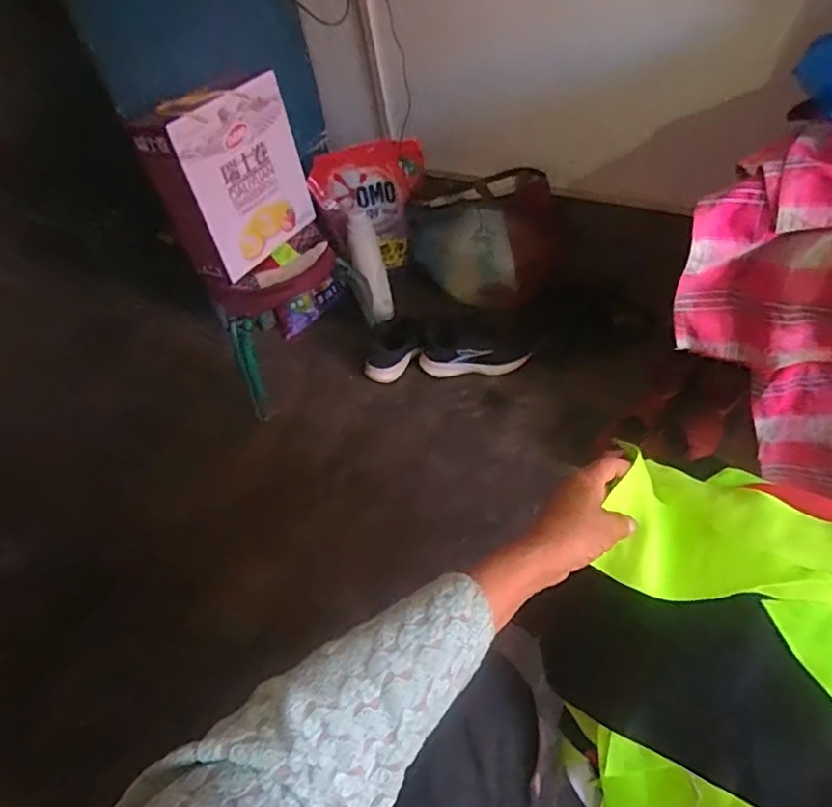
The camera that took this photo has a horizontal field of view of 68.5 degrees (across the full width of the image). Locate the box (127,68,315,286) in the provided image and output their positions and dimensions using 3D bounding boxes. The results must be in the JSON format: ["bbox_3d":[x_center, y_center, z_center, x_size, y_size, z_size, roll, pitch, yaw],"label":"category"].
[{"bbox_3d":[-0.313,-0.391,1.052,0.085,0.269,0.264,17,52,24],"label":"box"}]

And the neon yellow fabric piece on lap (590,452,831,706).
[{"bbox_3d":[0.310,0.131,0.483,0.216,0.051,0.293,-38,55,-26],"label":"neon yellow fabric piece on lap"}]

